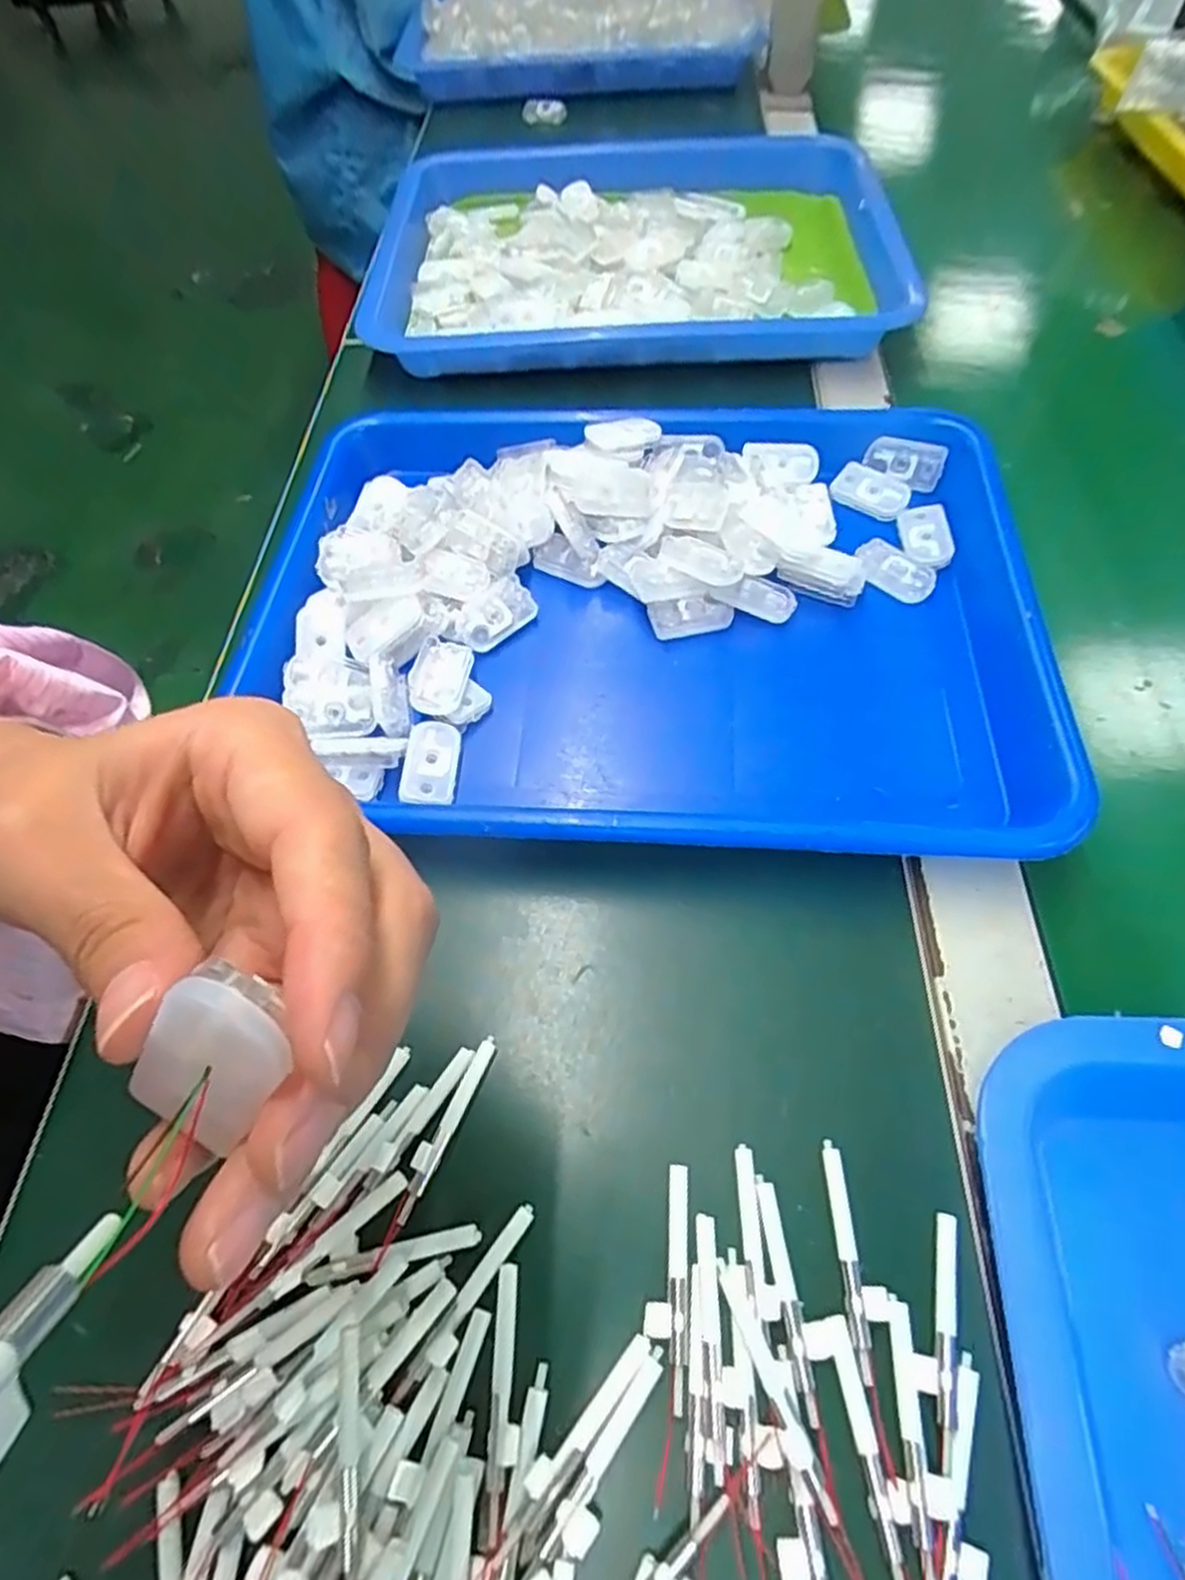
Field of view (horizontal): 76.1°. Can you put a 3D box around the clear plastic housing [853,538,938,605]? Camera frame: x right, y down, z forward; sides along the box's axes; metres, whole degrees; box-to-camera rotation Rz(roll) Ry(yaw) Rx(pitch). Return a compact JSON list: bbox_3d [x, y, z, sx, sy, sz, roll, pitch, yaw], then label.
[{"bbox_3d":[0.140,-0.101,0.349,0.035,0.011,0.020,38,68,23],"label":"clear plastic housing"}]

